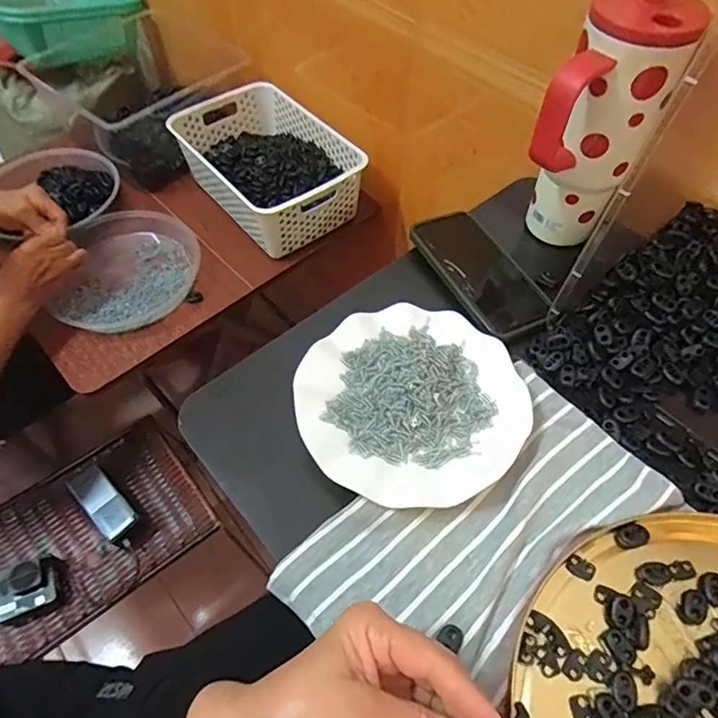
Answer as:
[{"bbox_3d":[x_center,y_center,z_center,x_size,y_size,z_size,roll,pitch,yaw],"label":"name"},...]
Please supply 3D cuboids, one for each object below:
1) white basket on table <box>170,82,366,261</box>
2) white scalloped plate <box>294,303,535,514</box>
[{"bbox_3d":[-0.149,-0.327,0.852,0.205,0.095,0.309,-34,62,-19],"label":"white basket on table"},{"bbox_3d":[0.044,0.035,0.422,0.179,0.030,0.176,0,57,1],"label":"white scalloped plate"}]

